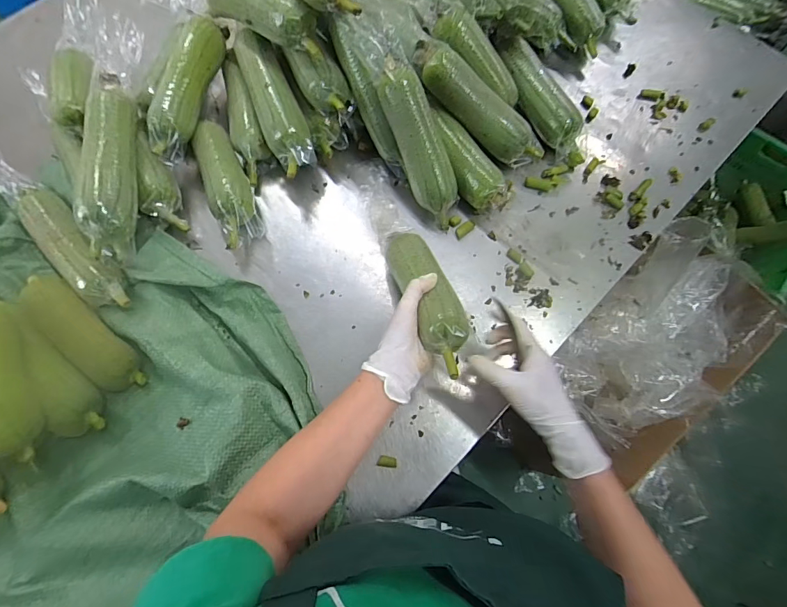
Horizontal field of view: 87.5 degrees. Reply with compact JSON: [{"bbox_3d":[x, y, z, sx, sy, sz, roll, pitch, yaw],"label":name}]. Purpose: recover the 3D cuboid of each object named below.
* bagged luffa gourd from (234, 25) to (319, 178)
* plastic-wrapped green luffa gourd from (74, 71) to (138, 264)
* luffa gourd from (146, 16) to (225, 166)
[{"bbox_3d":[-0.176,-0.295,0.599,0.062,0.057,0.221,-23,73,-6],"label":"bagged luffa gourd"},{"bbox_3d":[-0.386,-0.187,0.568,0.066,0.074,0.273,-11,72,-2],"label":"plastic-wrapped green luffa gourd"},{"bbox_3d":[-0.314,-0.324,0.617,0.059,0.051,0.222,12,73,5],"label":"luffa gourd"}]

